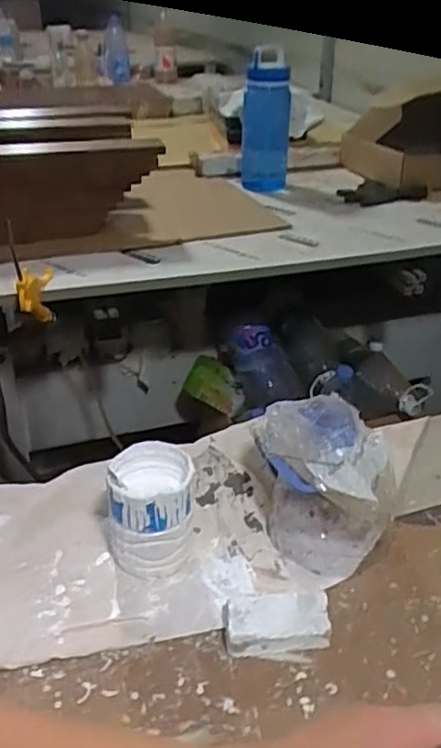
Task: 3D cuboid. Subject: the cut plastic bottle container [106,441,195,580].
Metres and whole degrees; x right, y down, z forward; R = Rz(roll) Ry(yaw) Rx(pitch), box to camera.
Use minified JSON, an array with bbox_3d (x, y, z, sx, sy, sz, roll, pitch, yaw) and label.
[{"bbox_3d":[-0.055,0.107,0.510,0.067,0.082,0.069,-1,32,-5],"label":"cut plastic bottle container"}]

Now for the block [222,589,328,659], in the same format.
[{"bbox_3d":[0.039,0.176,0.461,0.072,0.025,0.033,-2,33,-7],"label":"block"}]

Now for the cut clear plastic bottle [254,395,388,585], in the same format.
[{"bbox_3d":[0.087,0.083,0.517,0.092,0.122,0.096,-14,36,-24],"label":"cut clear plastic bottle"}]

